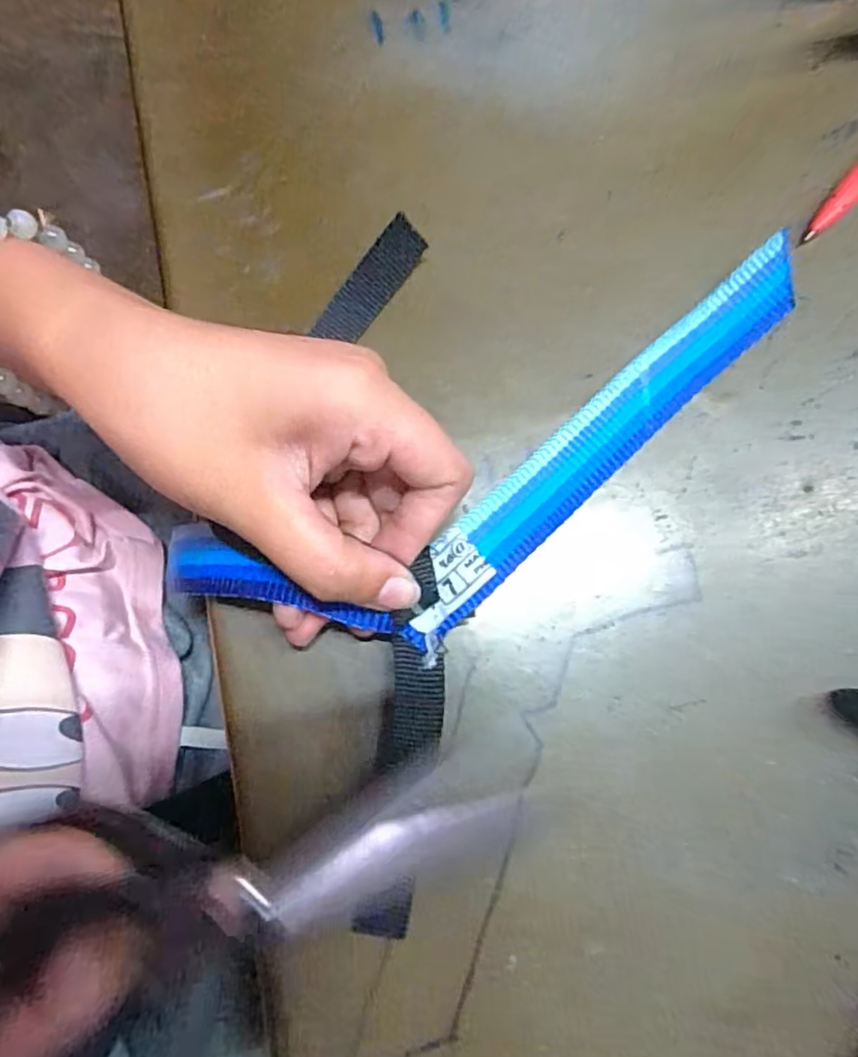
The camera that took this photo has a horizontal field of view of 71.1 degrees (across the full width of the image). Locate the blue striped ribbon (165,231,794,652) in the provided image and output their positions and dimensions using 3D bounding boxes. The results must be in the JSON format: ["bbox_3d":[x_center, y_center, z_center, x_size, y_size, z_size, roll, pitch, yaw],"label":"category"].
[{"bbox_3d":[0.033,-0.024,0.210,0.243,0.022,0.072,-31,79,-10],"label":"blue striped ribbon"}]

